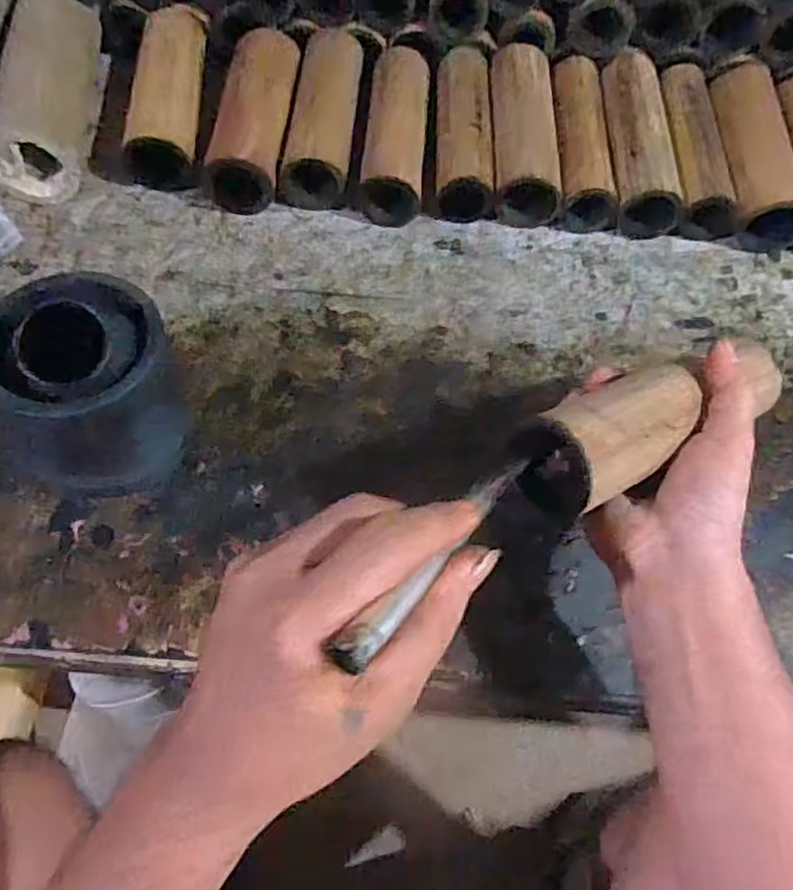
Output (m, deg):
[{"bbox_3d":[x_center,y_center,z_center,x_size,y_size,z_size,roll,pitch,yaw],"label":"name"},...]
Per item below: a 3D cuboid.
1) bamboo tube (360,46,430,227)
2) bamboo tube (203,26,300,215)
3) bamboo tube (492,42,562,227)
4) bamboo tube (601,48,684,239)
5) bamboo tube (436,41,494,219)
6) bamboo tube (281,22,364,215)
[{"bbox_3d":[-0.001,-0.279,0.602,0.056,0.052,0.183,5,59,-1],"label":"bamboo tube"},{"bbox_3d":[-0.121,-0.286,0.600,0.063,0.060,0.183,5,59,-1],"label":"bamboo tube"},{"bbox_3d":[0.113,-0.279,0.611,0.058,0.056,0.177,3,59,-2],"label":"bamboo tube"},{"bbox_3d":[0.213,-0.269,0.607,0.057,0.050,0.188,1,59,-3],"label":"bamboo tube"},{"bbox_3d":[0.060,-0.280,0.600,0.046,0.045,0.185,3,59,-2],"label":"bamboo tube"},{"bbox_3d":[-0.063,-0.292,0.618,0.054,0.057,0.190,5,59,-1],"label":"bamboo tube"}]

